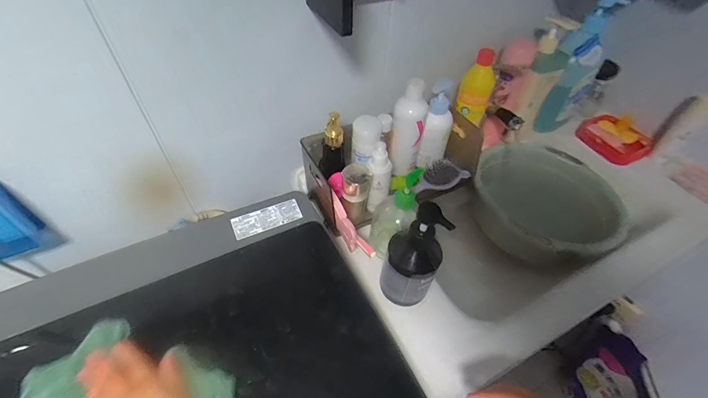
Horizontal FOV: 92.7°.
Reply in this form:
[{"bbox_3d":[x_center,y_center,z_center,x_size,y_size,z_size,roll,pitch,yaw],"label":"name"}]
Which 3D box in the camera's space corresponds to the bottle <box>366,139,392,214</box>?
[{"bbox_3d":[0.043,-0.035,0.581,0.034,0.133,0.034,0,48,-3],"label":"bottle"}]

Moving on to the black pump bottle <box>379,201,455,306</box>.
[{"bbox_3d":[0.083,0.083,0.480,0.078,0.154,0.072,14,49,10],"label":"black pump bottle"}]

